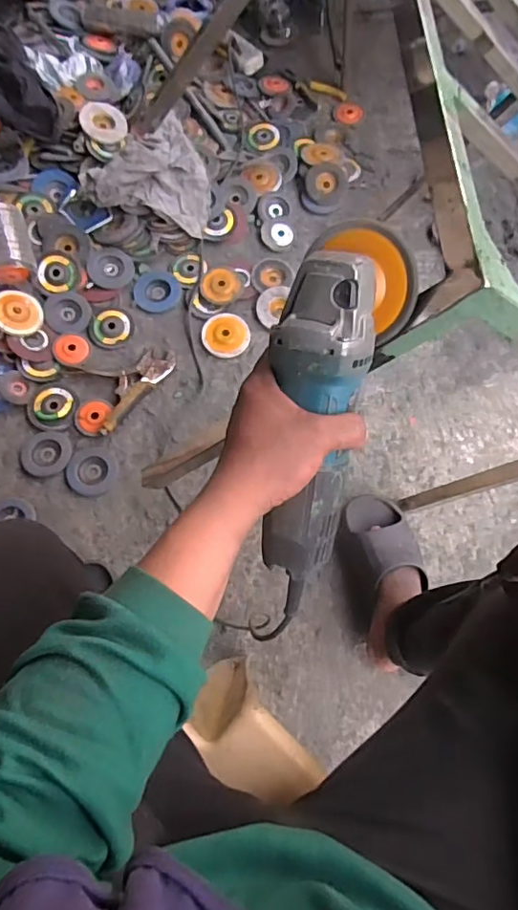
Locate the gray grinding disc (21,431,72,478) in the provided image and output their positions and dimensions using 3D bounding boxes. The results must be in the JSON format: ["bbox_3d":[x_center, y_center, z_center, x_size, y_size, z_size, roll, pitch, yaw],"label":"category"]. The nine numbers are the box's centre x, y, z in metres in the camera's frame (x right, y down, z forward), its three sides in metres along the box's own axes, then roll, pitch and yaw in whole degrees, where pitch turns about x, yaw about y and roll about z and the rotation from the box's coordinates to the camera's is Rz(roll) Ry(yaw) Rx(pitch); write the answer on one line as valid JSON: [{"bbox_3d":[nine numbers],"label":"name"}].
[{"bbox_3d":[-0.401,-0.001,1.040,0.094,0.011,0.086,0,69,1],"label":"gray grinding disc"}]

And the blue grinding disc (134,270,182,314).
[{"bbox_3d":[-0.212,-0.344,1.159,0.096,0.007,0.102,0,69,1],"label":"blue grinding disc"}]

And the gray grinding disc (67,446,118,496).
[{"bbox_3d":[-0.312,0.031,1.027,0.086,0.008,0.090,3,79,-14],"label":"gray grinding disc"}]

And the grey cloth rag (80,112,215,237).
[{"bbox_3d":[-0.229,-0.606,1.176,0.255,0.118,0.230,6,70,3],"label":"grey cloth rag"}]

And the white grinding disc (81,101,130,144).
[{"bbox_3d":[-0.328,-0.701,1.164,0.094,0.014,0.092,5,75,-20],"label":"white grinding disc"}]

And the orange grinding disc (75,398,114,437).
[{"bbox_3d":[-0.319,-0.075,1.056,0.069,0.014,0.074,0,69,1],"label":"orange grinding disc"}]

